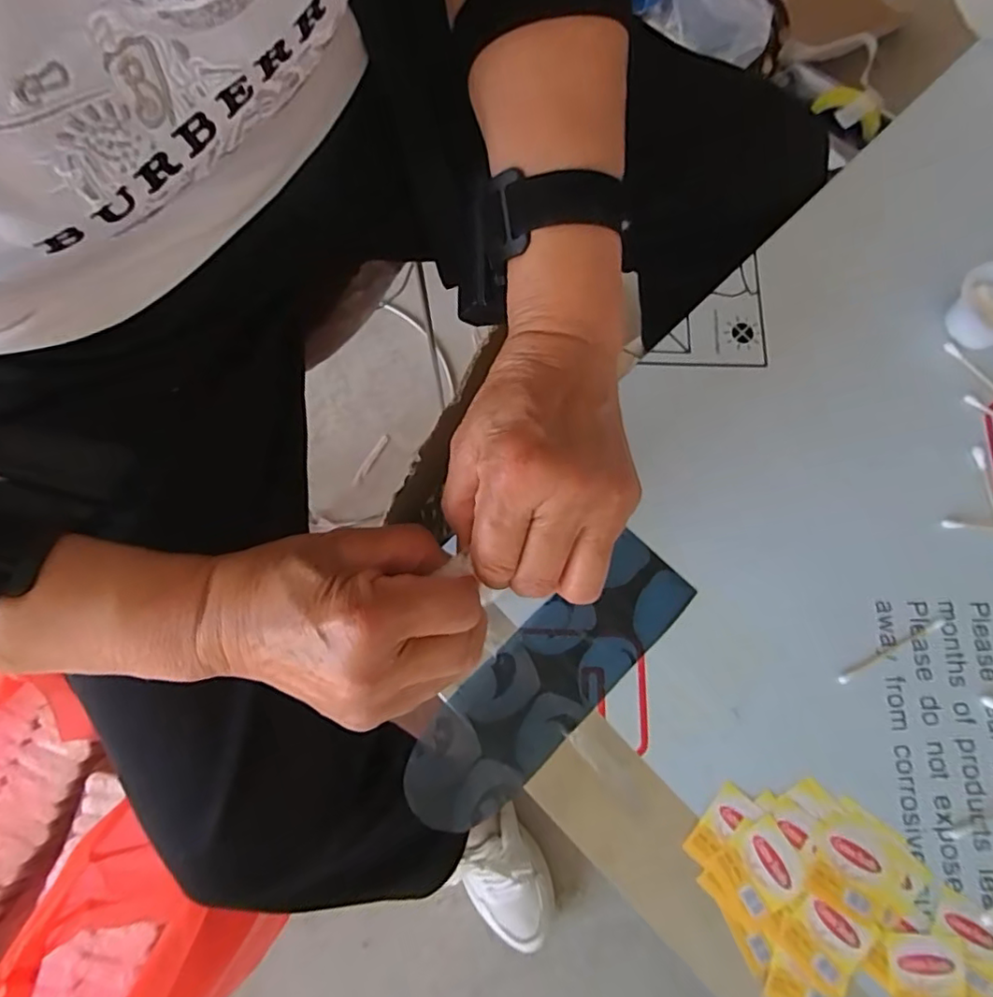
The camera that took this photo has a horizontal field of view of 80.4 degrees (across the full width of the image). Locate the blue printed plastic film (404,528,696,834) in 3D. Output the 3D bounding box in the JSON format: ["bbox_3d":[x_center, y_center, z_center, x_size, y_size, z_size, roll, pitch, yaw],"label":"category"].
[{"bbox_3d":[0.028,0.102,0.333,0.192,0.005,0.059,-41,80,-9],"label":"blue printed plastic film"}]

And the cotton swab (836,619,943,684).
[{"bbox_3d":[0.228,0.088,0.339,0.073,0.004,0.005,-26,78,-6],"label":"cotton swab"}]

